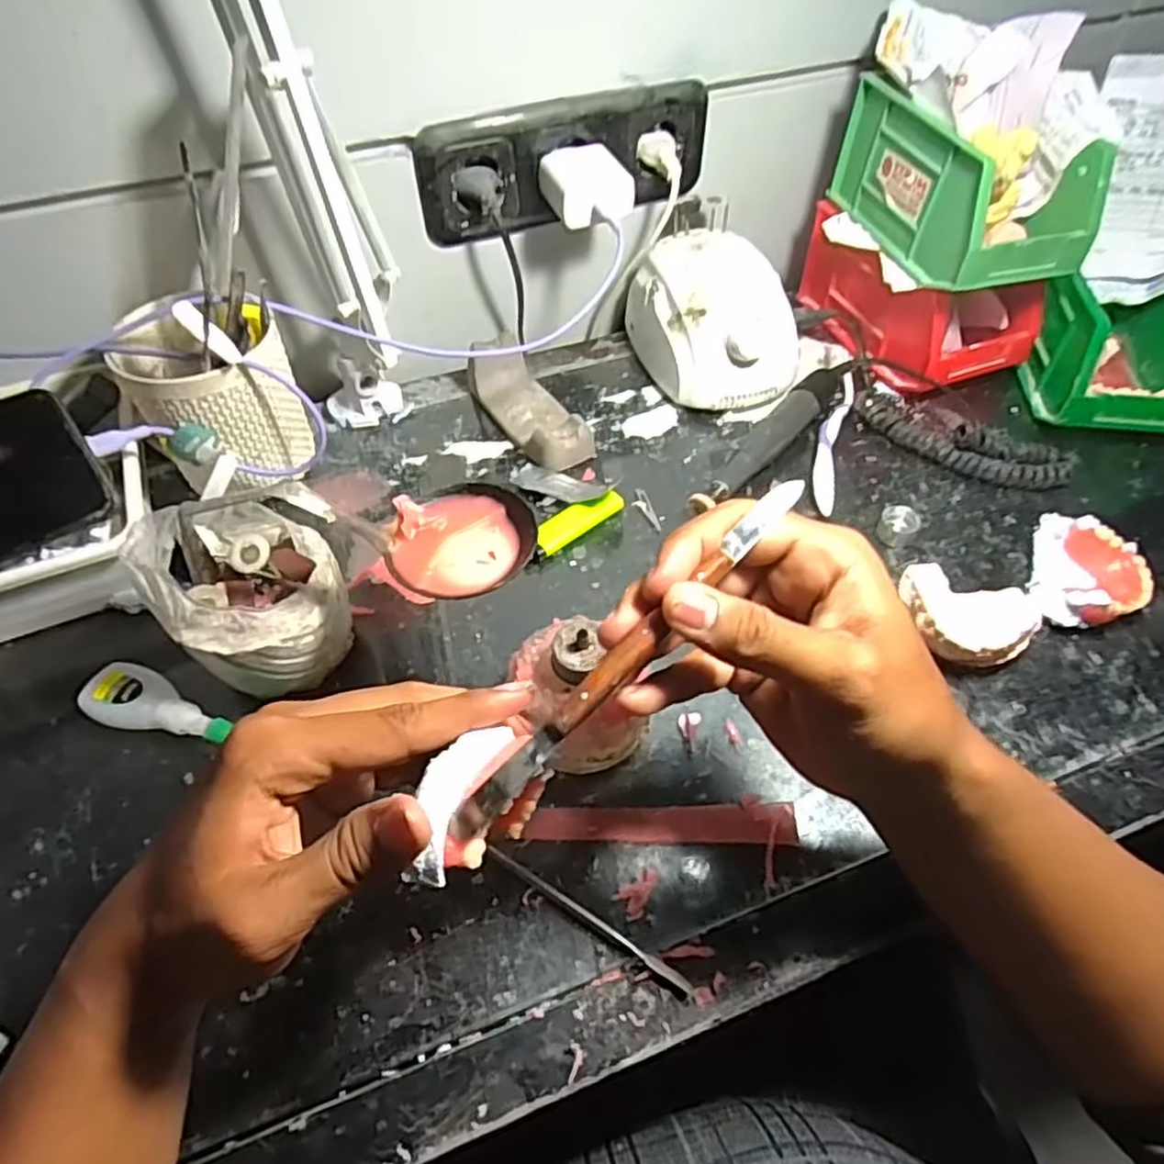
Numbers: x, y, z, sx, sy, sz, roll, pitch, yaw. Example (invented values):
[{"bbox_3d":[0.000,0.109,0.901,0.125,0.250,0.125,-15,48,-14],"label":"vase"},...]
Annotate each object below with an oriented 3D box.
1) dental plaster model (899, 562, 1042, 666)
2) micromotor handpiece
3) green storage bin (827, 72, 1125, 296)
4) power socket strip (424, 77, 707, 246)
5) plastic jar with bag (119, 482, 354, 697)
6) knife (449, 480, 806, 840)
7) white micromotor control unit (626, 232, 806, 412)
[{"bbox_3d":[0.224,0.022,0.426,0.074,0.027,0.062,21,55,15],"label":"dental plaster model"},{"bbox_3d":[0.142,-0.106,0.527,0.026,0.029,0.198,33,59,22],"label":"micromotor handpiece"},{"bbox_3d":[0.267,-0.286,0.515,0.097,0.082,0.177,-15,54,-11],"label":"green storage bin"},{"bbox_3d":[-0.005,-0.305,0.529,0.216,0.078,0.036,-17,54,-13],"label":"power socket strip"},{"bbox_3d":[-0.172,0.003,0.392,0.093,0.113,0.087,0,52,0],"label":"plastic jar with bag"},{"bbox_3d":[0.020,0.022,0.256,0.175,0.008,0.012,-44,63,-12],"label":"knife"},{"bbox_3d":[0.104,-0.204,0.572,0.099,0.082,0.138,-16,54,-12],"label":"white micromotor control unit"}]

